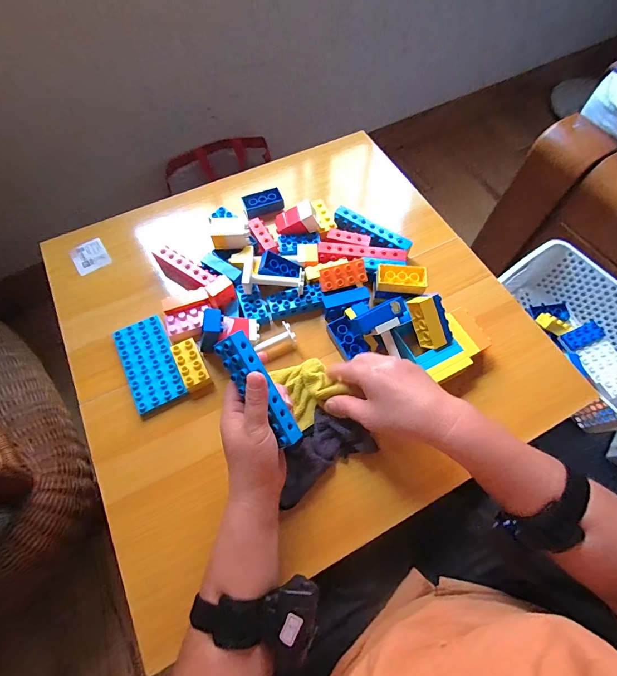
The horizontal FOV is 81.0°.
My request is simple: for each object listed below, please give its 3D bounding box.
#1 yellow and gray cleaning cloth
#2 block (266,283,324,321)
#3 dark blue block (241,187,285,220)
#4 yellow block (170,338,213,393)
[{"bbox_3d":[-0.006,0.095,0.425,0.118,0.052,0.143,-28,67,-13],"label":"yellow and gray cleaning cloth"},{"bbox_3d":[-0.018,-0.050,0.505,0.075,0.019,0.035,-15,65,-7],"label":"block"},{"bbox_3d":[-0.075,-0.221,0.591,0.063,0.021,0.034,-22,66,-10],"label":"dark blue block"},{"bbox_3d":[-0.151,0.035,0.465,0.032,0.017,0.064,-24,66,-11],"label":"yellow block"}]

